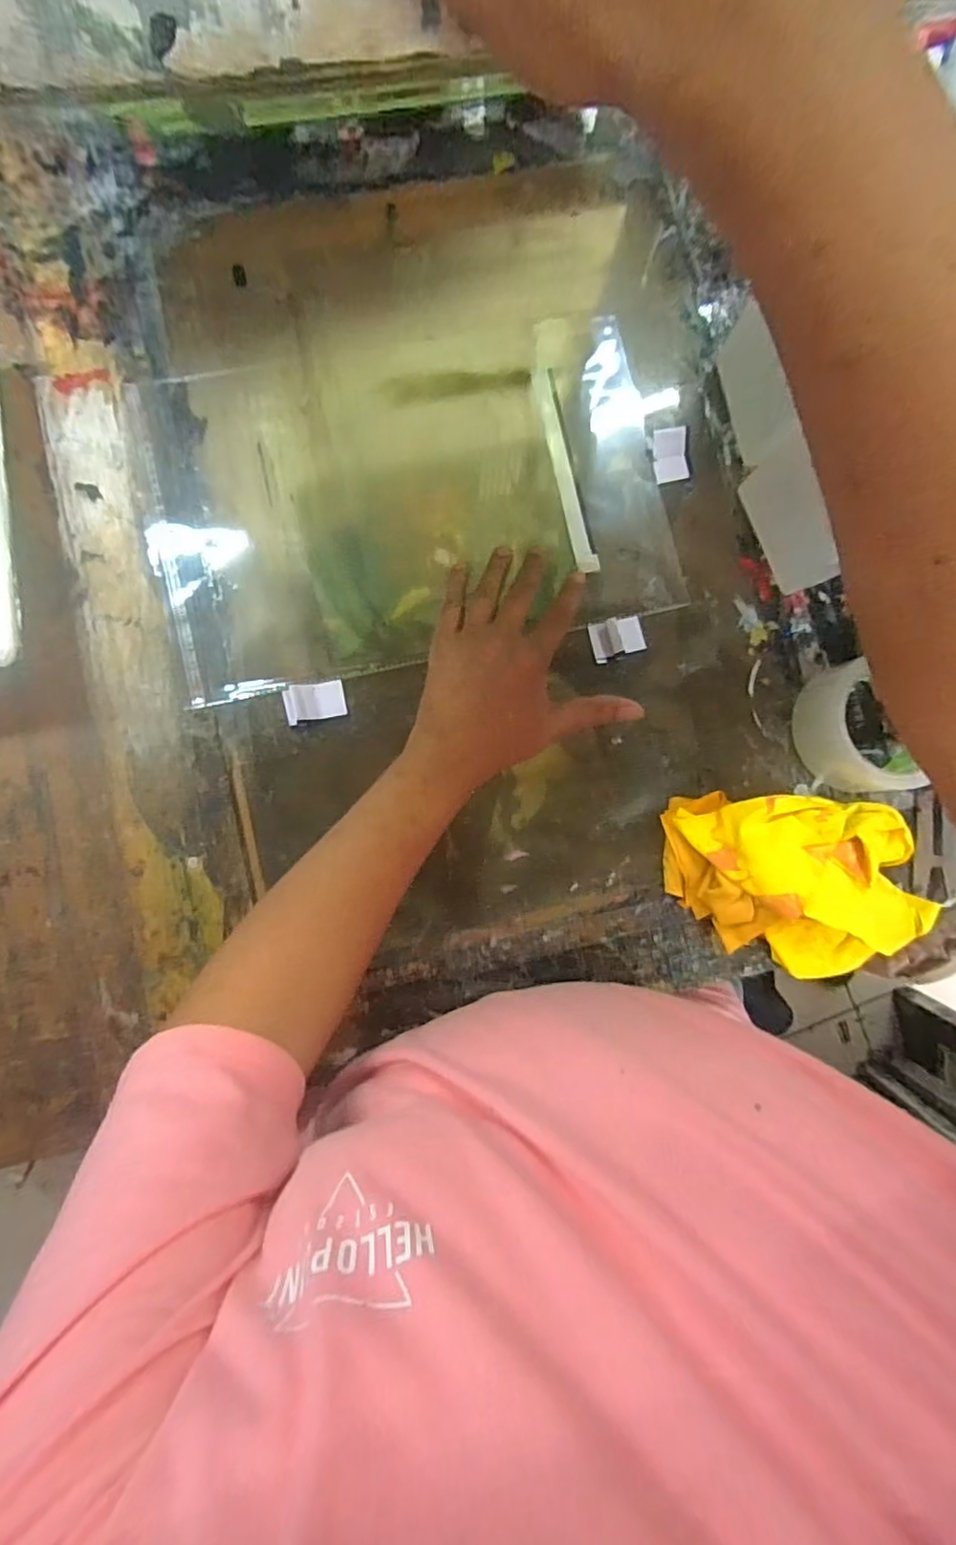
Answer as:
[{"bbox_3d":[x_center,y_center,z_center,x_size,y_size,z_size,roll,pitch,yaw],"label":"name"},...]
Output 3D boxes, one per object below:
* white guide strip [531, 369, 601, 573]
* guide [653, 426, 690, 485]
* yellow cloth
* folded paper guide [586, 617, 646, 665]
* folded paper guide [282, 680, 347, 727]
[{"bbox_3d":[0.067,-0.233,0.471,0.016,0.010,0.165,-12,86,-6],"label":"white guide strip"},{"bbox_3d":[0.149,-0.246,0.473,0.025,0.004,0.039,-6,100,14],"label":"guide"},{"bbox_3d":[0.224,0.081,0.436,0.176,0.053,0.126,4,85,-5],"label":"yellow cloth"},{"bbox_3d":[0.106,-0.102,0.461,0.039,0.017,0.029,-14,86,-6],"label":"folded paper guide"},{"bbox_3d":[-0.118,-0.051,0.444,0.043,0.004,0.027,-11,86,-6],"label":"folded paper guide"}]

